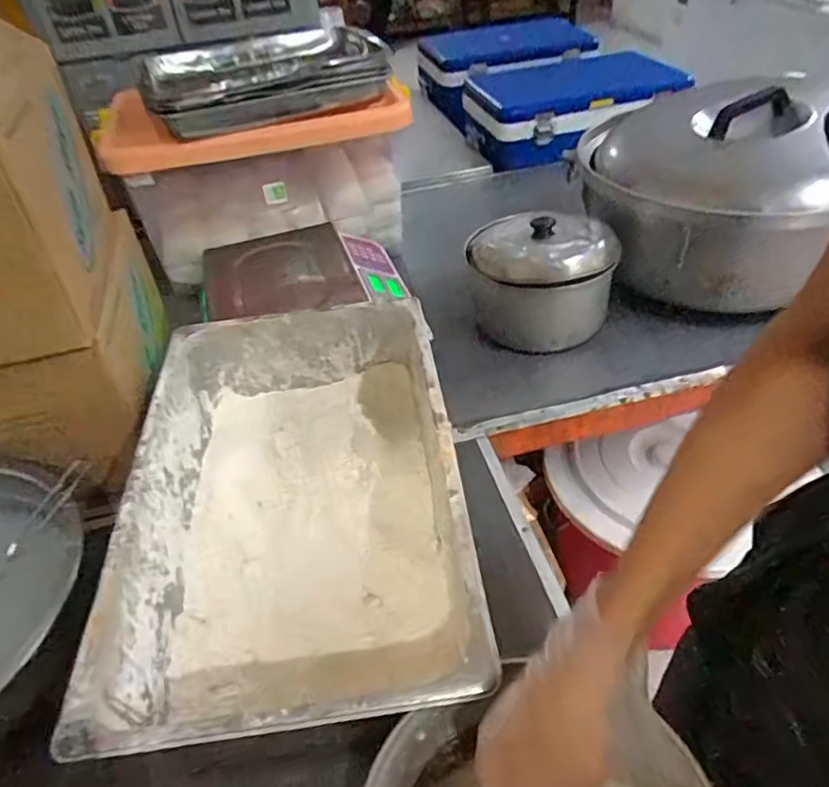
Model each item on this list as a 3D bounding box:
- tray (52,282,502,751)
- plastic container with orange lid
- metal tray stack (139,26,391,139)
[{"bbox_3d":[-0.121,0.114,0.685,0.327,0.156,0.510,-8,40,-1],"label":"tray"},{"bbox_3d":[-0.255,-0.395,1.117,0.485,0.253,0.232,-13,41,-7],"label":"plastic container with orange lid"},{"bbox_3d":[-0.253,-0.539,1.054,0.373,0.065,0.319,-19,42,-14],"label":"metal tray stack"}]

